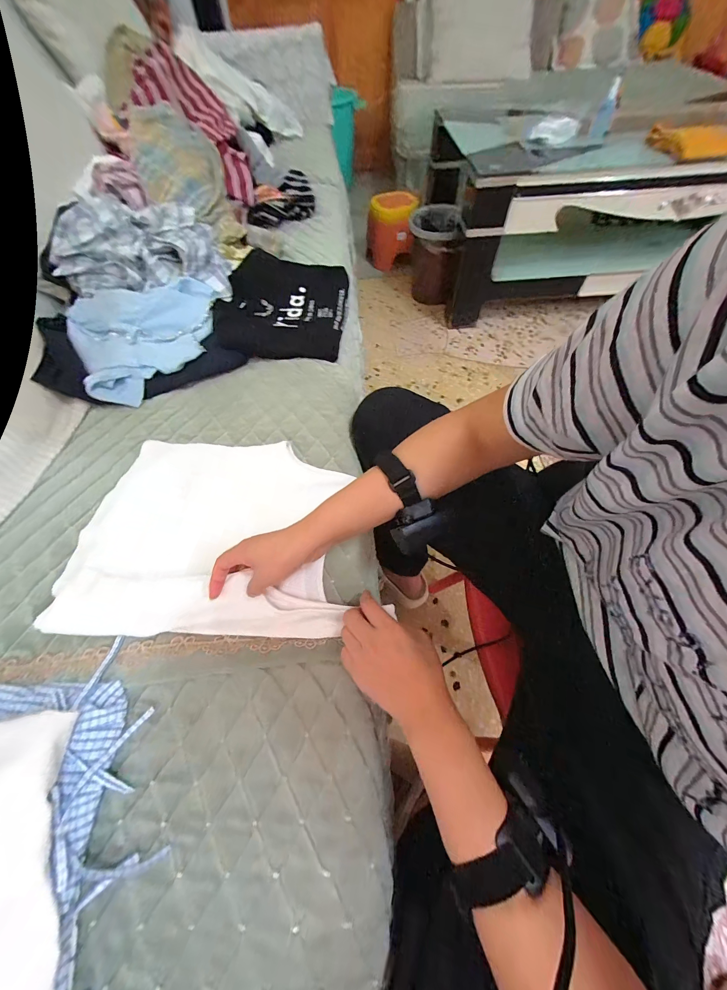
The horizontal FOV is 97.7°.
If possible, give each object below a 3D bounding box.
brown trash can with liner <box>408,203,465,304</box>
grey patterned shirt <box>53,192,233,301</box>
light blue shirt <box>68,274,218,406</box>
[{"bbox_3d":[0.292,-0.989,1.374,0.187,0.354,0.204,-1,59,2],"label":"brown trash can with liner"},{"bbox_3d":[-0.463,-0.527,0.675,0.332,0.122,0.210,4,60,5],"label":"grey patterned shirt"},{"bbox_3d":[-0.419,-0.327,0.629,0.275,0.084,0.270,-32,63,-15],"label":"light blue shirt"}]

